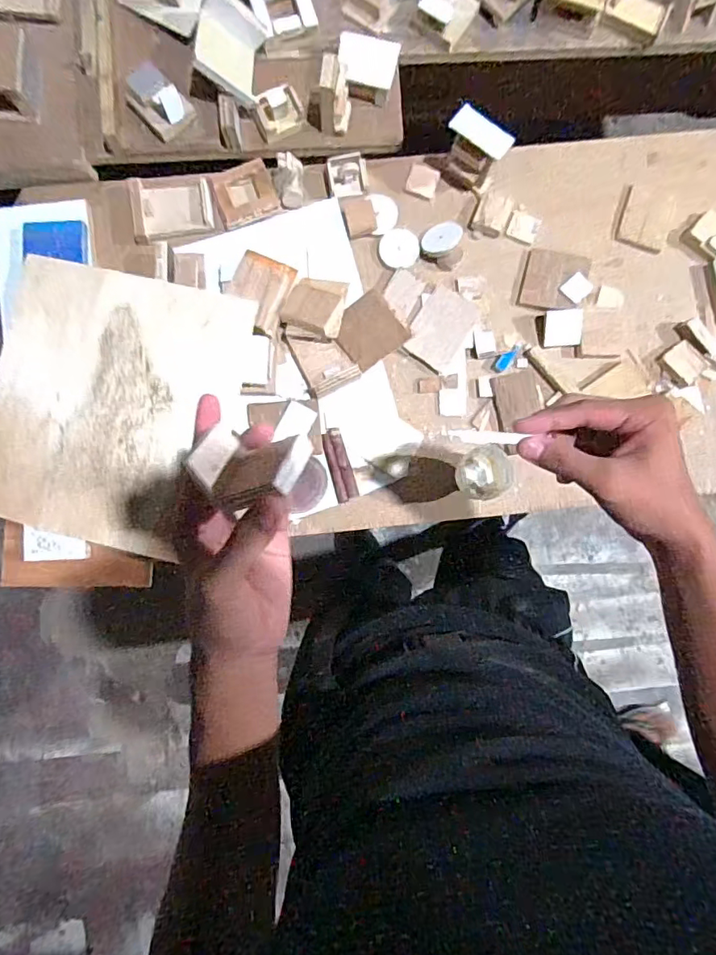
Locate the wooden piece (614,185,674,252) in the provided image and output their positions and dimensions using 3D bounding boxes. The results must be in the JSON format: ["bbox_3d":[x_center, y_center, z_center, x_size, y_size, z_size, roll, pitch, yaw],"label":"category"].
[{"bbox_3d":[0.408,-0.371,0.729,0.073,0.009,0.090,19,88,0],"label":"wooden piece"}]

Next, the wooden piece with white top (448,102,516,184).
[{"bbox_3d":[0.154,-0.432,0.680,0.078,0.081,0.042,37,88,1],"label":"wooden piece with white top"}]

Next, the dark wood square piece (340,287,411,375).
[{"bbox_3d":[0.016,-0.203,0.704,0.086,0.020,0.082,-37,89,-2],"label":"dark wood square piece"}]

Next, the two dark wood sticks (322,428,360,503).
[{"bbox_3d":[-0.025,-0.017,0.701,0.031,0.007,0.100,-15,88,-1],"label":"two dark wood sticks"}]

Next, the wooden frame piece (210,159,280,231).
[{"bbox_3d":[-0.158,-0.396,0.711,0.082,0.010,0.072,-21,88,-1],"label":"wooden frame piece"}]

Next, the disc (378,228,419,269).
[{"bbox_3d":[0.059,-0.325,0.723,0.055,0.004,0.056,0,88,-1],"label":"disc"}]

